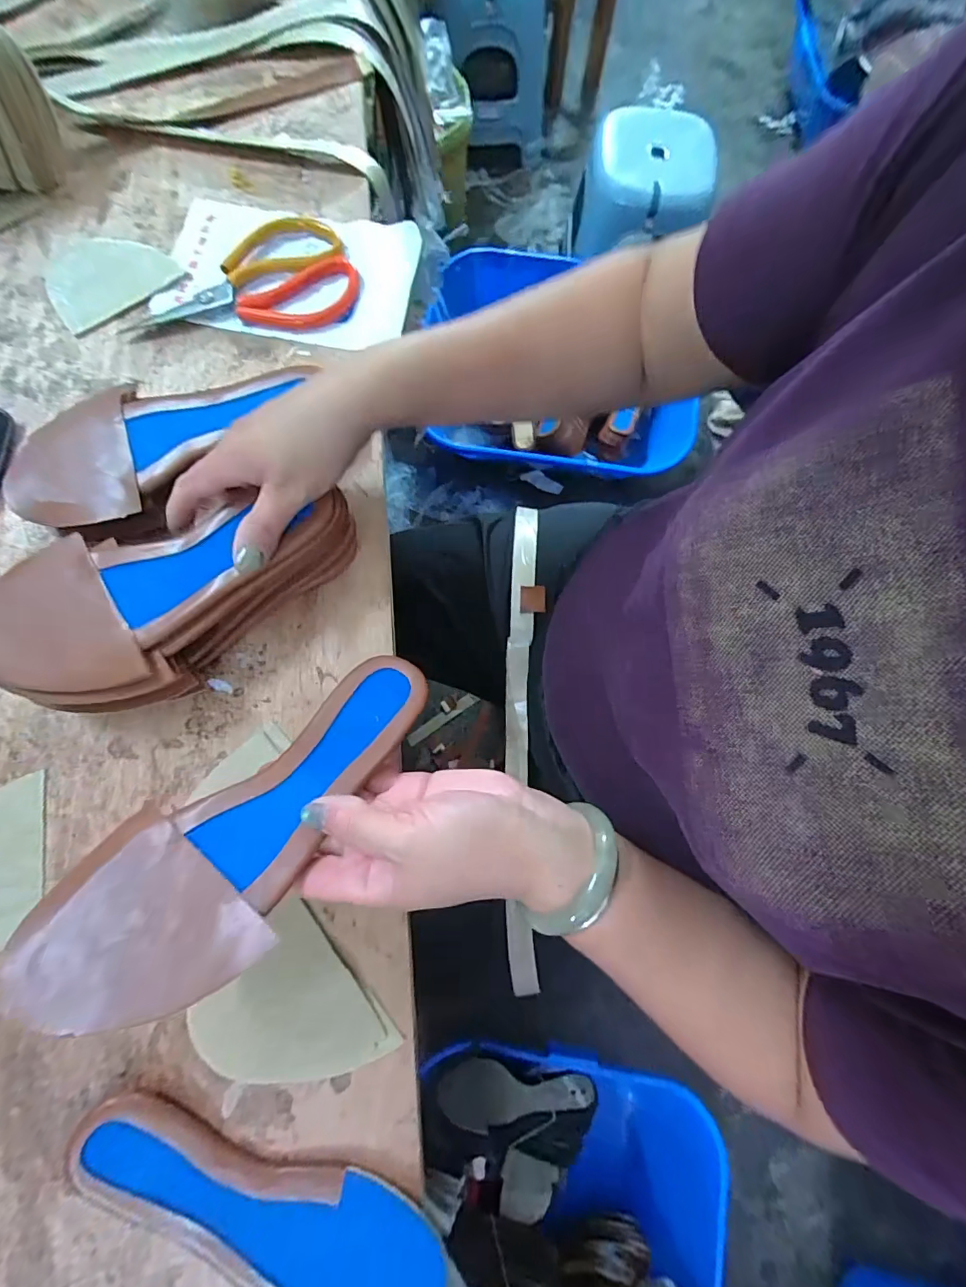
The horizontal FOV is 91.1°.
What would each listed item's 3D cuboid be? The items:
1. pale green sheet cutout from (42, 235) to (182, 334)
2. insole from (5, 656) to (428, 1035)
[{"bbox_3d":[-0.323,-0.317,0.404,0.101,0.004,0.089,-38,80,-8],"label":"pale green sheet cutout"},{"bbox_3d":[-0.116,0.089,0.252,0.088,0.022,0.217,41,60,8],"label":"insole"}]

